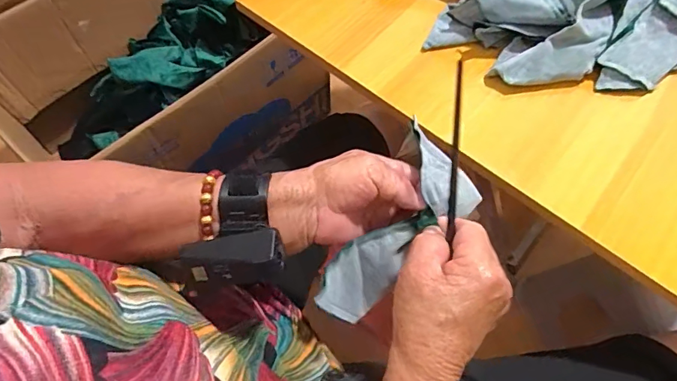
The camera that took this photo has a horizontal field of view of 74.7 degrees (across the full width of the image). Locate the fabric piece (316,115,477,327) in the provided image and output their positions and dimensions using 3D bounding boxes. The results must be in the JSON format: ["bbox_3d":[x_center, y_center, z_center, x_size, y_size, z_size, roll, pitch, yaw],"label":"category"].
[{"bbox_3d":[0.040,0.033,0.347,0.074,0.054,0.157,38,96,16],"label":"fabric piece"}]

